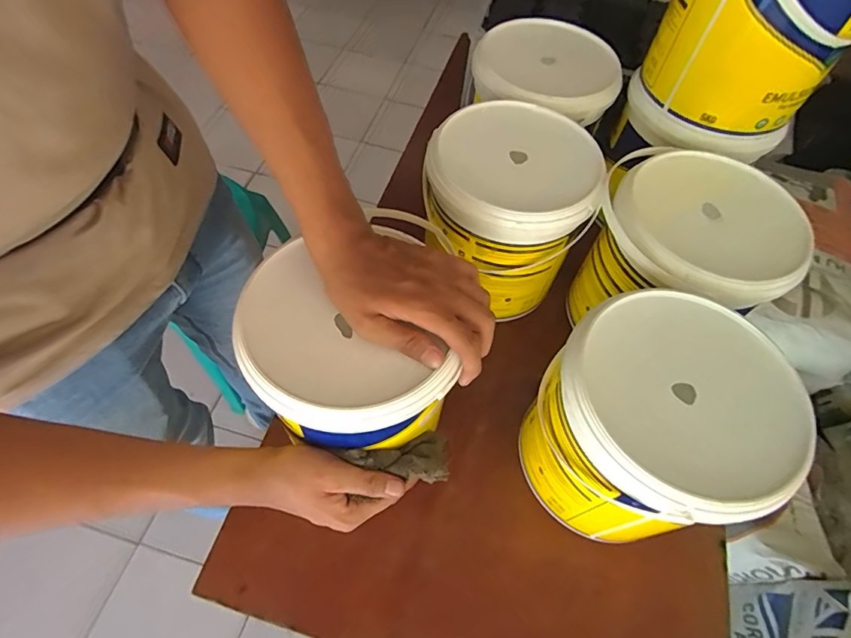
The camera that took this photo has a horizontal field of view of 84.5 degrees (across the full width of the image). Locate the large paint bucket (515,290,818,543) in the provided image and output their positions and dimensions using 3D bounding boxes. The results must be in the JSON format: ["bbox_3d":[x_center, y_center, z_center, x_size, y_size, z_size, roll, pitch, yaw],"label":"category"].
[{"bbox_3d":[0.195,0.100,0.428,0.167,0.186,0.166,2,59,-3],"label":"large paint bucket"}]

